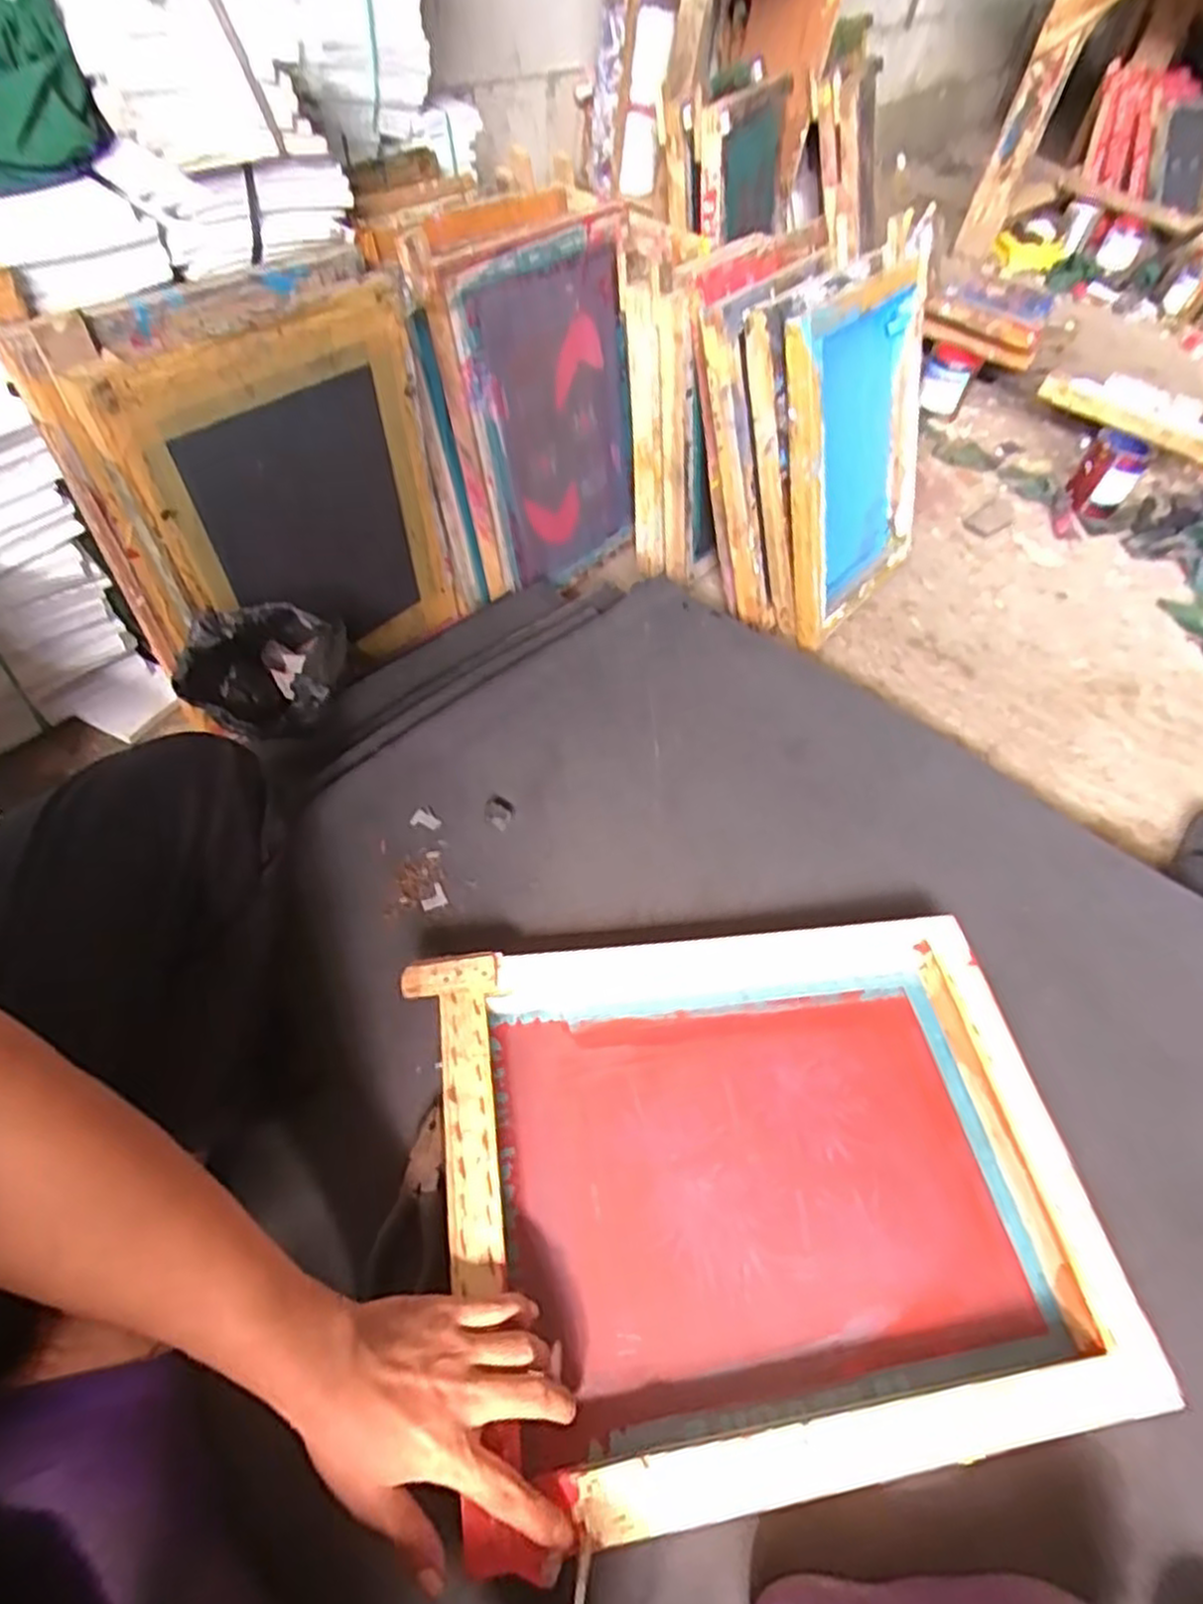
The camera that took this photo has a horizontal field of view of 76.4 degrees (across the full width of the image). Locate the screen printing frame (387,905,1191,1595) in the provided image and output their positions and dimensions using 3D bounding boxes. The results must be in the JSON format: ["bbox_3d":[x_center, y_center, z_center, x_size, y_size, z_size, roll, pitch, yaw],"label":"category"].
[{"bbox_3d":[0.122,0.277,0.582,0.460,0.065,0.366,-6,55,-8],"label":"screen printing frame"}]

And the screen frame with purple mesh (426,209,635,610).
[{"bbox_3d":[-0.071,-0.511,1.059,0.045,0.441,0.311,35,58,30],"label":"screen frame with purple mesh"}]

